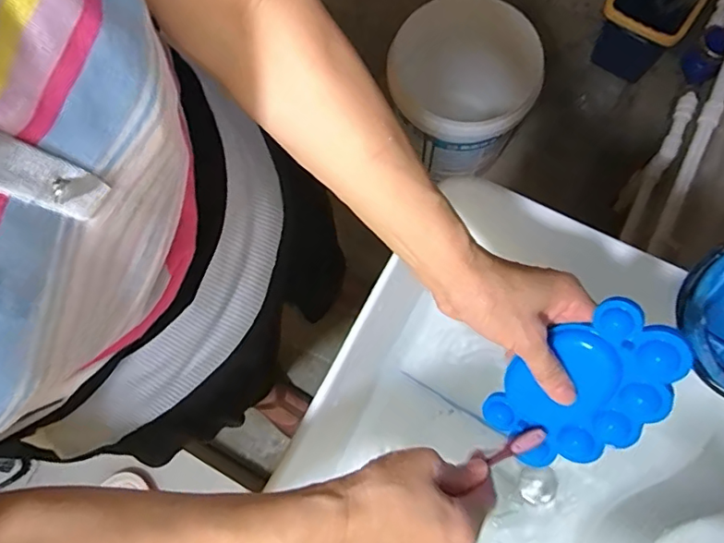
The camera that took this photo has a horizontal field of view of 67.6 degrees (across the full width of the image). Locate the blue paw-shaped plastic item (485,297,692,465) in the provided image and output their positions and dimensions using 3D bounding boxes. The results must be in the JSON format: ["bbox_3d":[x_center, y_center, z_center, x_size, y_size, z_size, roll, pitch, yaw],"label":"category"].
[{"bbox_3d":[0.156,0.089,0.385,0.086,0.014,0.148,44,125,11],"label":"blue paw-shaped plastic item"}]

